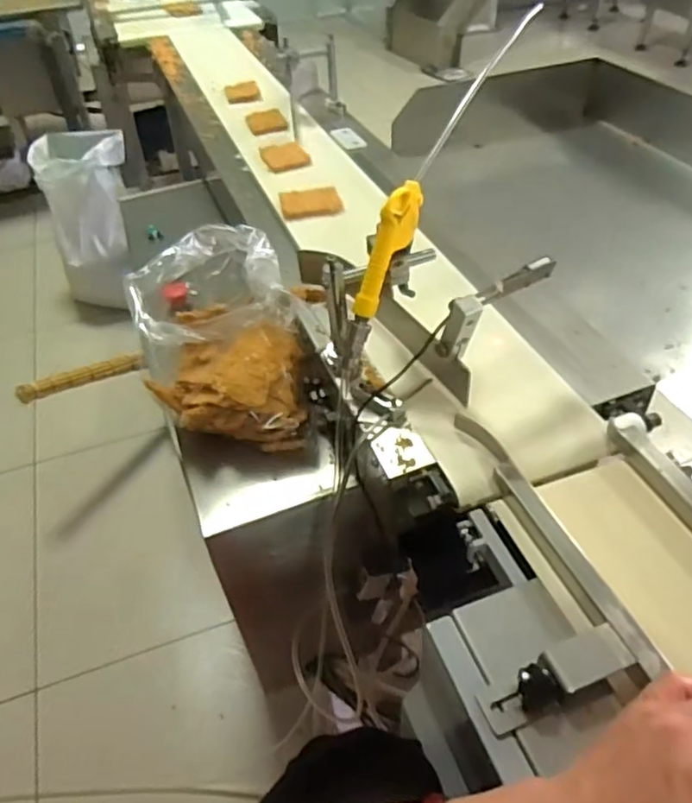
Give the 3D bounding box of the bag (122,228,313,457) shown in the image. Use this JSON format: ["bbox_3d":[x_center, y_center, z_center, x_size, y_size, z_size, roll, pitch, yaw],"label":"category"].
[{"bbox_3d":[-0.139,-0.081,0.727,0.192,0.180,0.193,2,45,6],"label":"bag"}]

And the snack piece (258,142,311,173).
[{"bbox_3d":[-0.105,-0.416,1.060,0.073,0.010,0.098,-18,46,-14],"label":"snack piece"}]

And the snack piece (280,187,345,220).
[{"bbox_3d":[-0.051,-0.294,0.919,0.089,0.019,0.064,-5,45,-2],"label":"snack piece"}]

